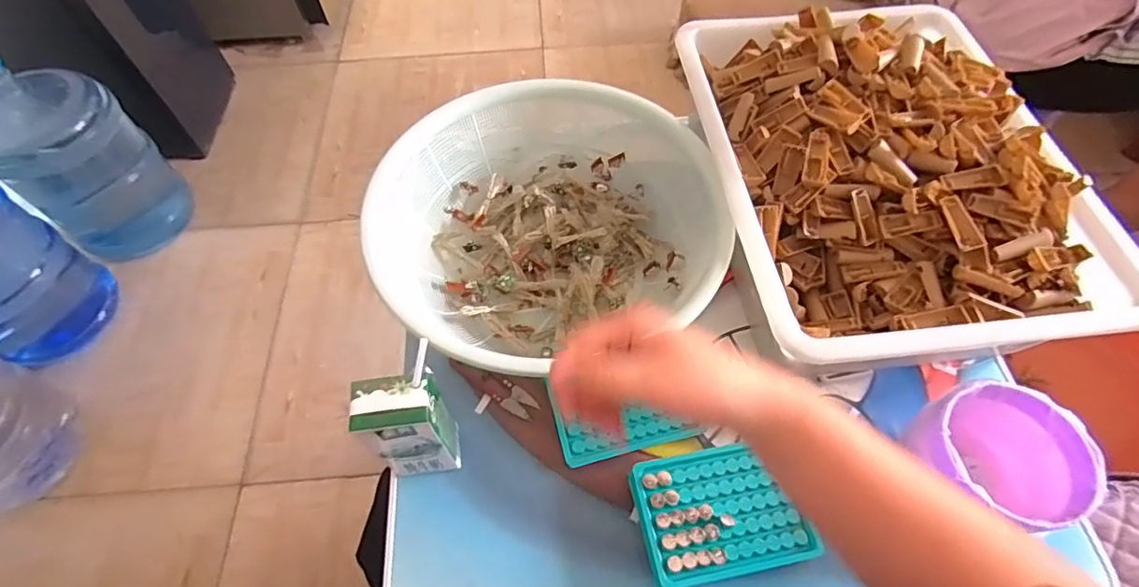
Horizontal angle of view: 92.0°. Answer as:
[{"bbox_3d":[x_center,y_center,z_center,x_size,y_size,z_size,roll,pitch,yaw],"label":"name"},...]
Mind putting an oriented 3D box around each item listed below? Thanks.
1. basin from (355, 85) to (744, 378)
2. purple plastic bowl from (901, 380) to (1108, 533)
[{"bbox_3d":[-0.022,-0.061,0.545,0.314,0.107,0.286,0,59,0],"label":"basin"},{"bbox_3d":[0.337,0.137,0.447,0.109,0.086,0.105,0,59,0],"label":"purple plastic bowl"}]

